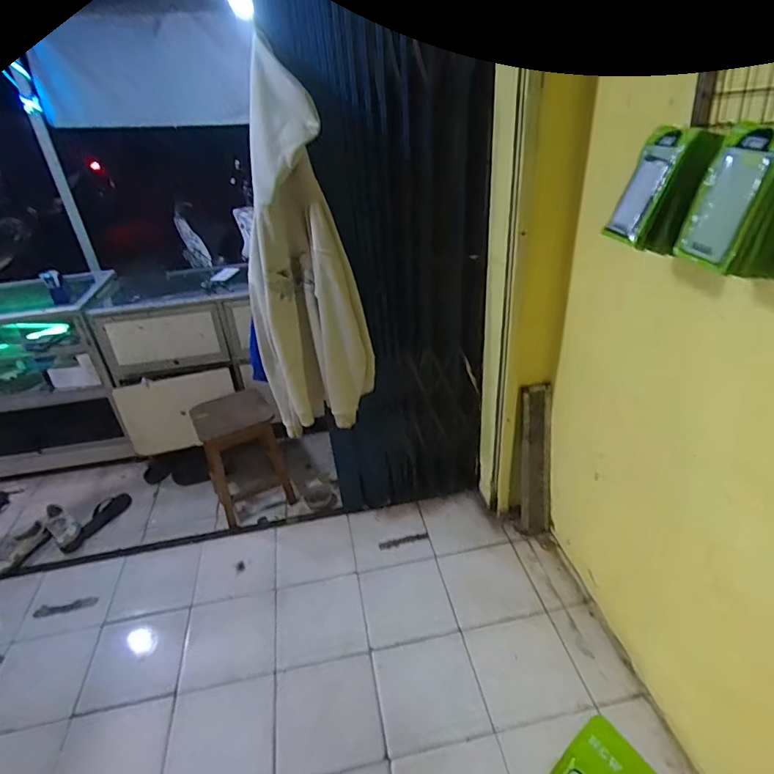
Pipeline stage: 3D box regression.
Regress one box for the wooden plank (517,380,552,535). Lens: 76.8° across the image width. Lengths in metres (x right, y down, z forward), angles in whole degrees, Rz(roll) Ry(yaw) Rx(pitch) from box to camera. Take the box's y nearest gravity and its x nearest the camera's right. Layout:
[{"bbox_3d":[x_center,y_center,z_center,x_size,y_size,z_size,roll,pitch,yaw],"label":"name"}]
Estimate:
[{"bbox_3d":[0.564,0.290,1.842,0.115,0.631,0.029,4,24,21],"label":"wooden plank"}]

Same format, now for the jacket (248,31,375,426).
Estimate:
[{"bbox_3d":[-0.235,-0.329,1.436,0.350,0.981,0.114,-19,34,-19],"label":"jacket"}]

